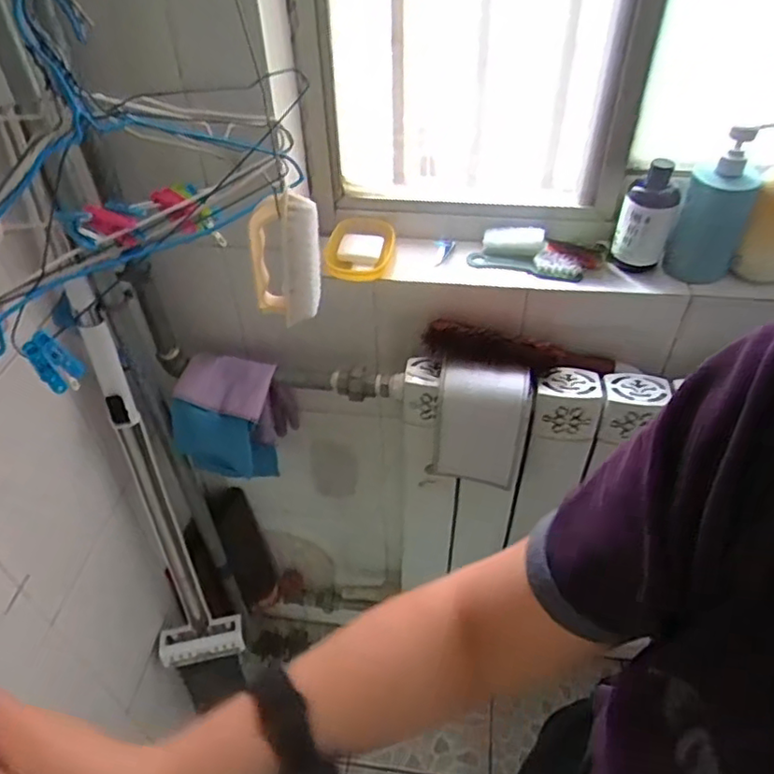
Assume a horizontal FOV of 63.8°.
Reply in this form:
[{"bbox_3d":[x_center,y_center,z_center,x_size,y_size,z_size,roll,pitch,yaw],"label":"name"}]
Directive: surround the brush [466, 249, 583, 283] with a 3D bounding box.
[{"bbox_3d":[0.183,-0.167,0.825,0.147,0.023,0.037,13,46,15],"label":"brush"}]

